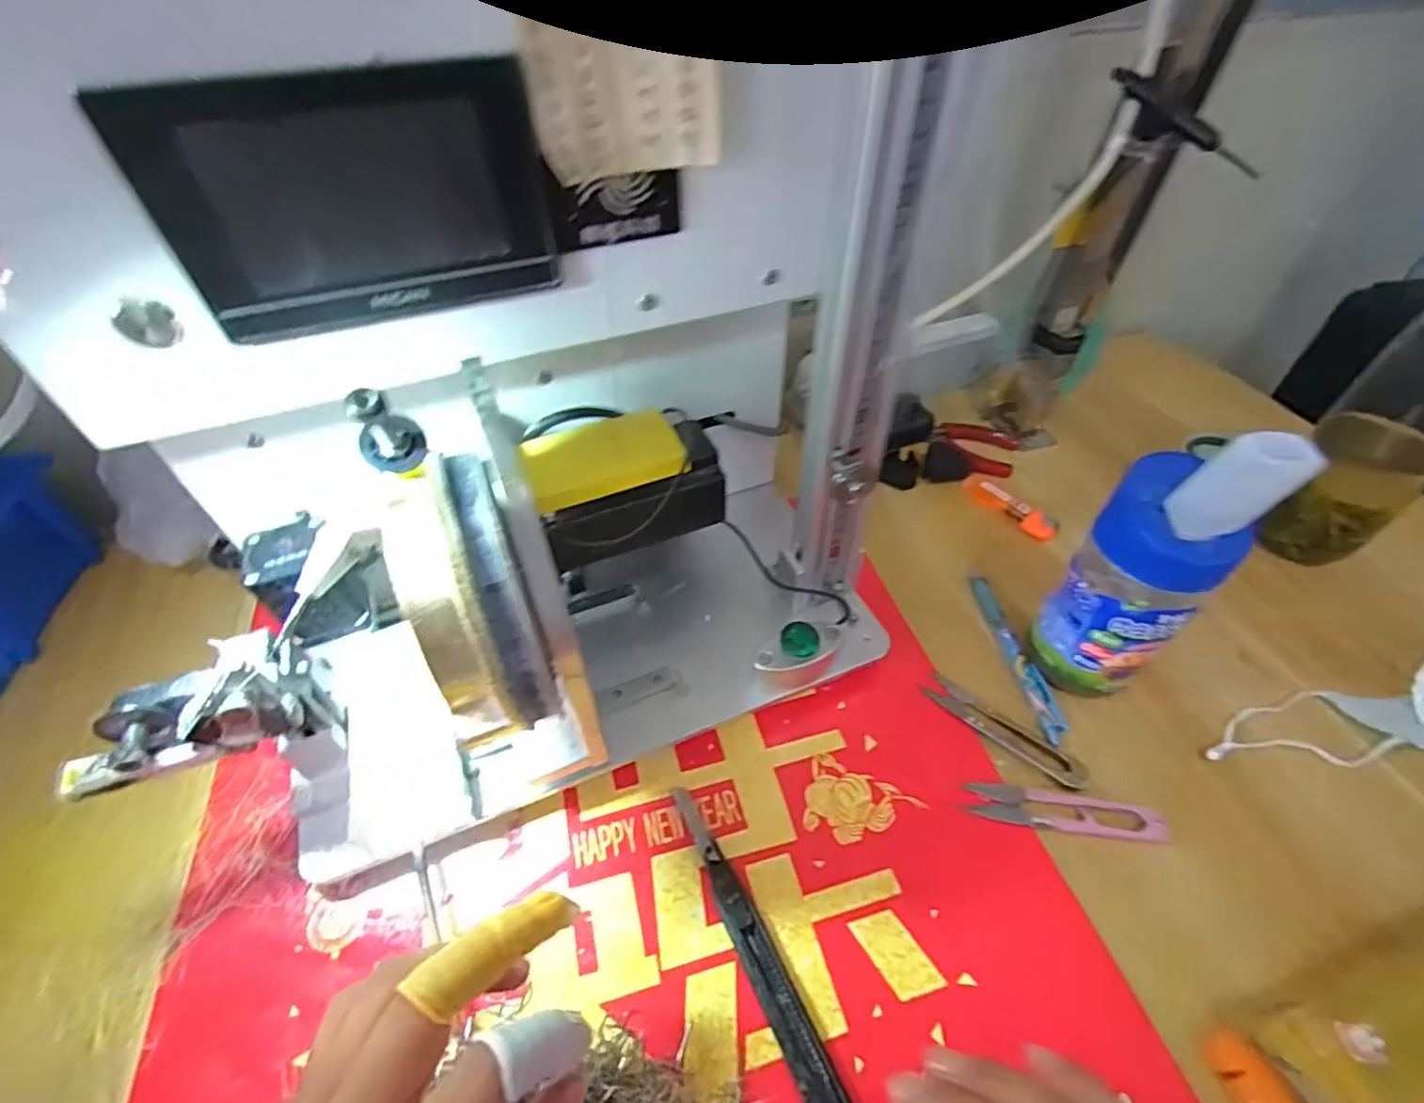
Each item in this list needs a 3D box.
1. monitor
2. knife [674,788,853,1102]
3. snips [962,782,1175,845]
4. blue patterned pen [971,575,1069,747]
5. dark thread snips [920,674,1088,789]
[{"bbox_3d":[-0.129,-0.129,0.237,0.133,0.084,0.017,-20,49,-16],"label":"monitor"},{"bbox_3d":[0.020,0.193,0.299,0.018,0.014,0.170,-22,50,-18],"label":"knife"},{"bbox_3d":[0.198,0.144,0.345,0.103,0.011,0.023,7,47,8],"label":"snips"},{"bbox_3d":[0.202,0.067,0.416,0.016,0.010,0.125,-6,47,-4],"label":"blue patterned pen"},{"bbox_3d":[0.177,0.106,0.378,0.096,0.010,0.020,33,55,28],"label":"dark thread snips"}]

